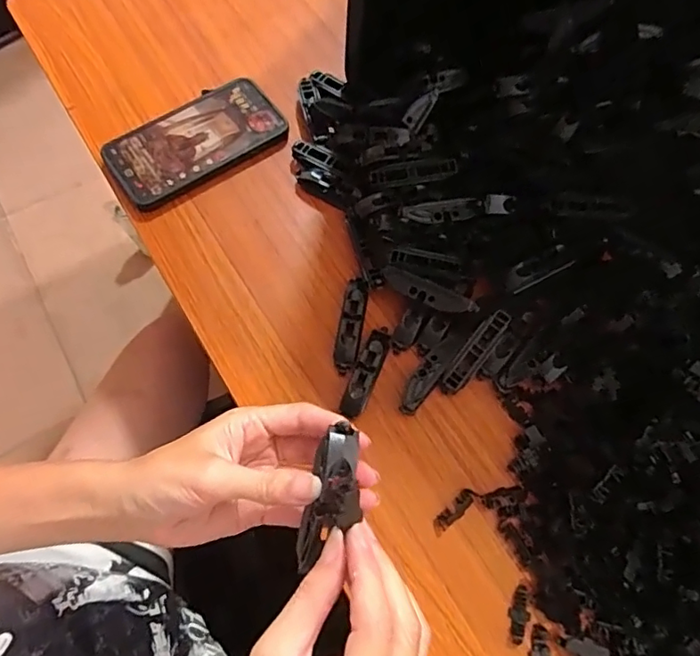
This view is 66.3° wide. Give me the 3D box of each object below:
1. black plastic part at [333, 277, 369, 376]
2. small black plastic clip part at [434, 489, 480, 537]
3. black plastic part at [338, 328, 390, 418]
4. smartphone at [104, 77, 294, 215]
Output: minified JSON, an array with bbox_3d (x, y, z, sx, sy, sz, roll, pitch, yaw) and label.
[{"bbox_3d":[0.001,-0.003,0.429,0.019,0.015,0.082,10,67,1],"label":"black plastic part"},{"bbox_3d":[0.075,0.130,0.382,0.041,0.007,0.011,-40,75,-17],"label":"small black plastic clip part"},{"bbox_3d":[0.013,0.033,0.413,0.017,0.012,0.075,23,68,6],"label":"black plastic part"},{"bbox_3d":[-0.140,-0.170,0.495,0.158,0.014,0.084,-32,73,-15],"label":"smartphone"}]

